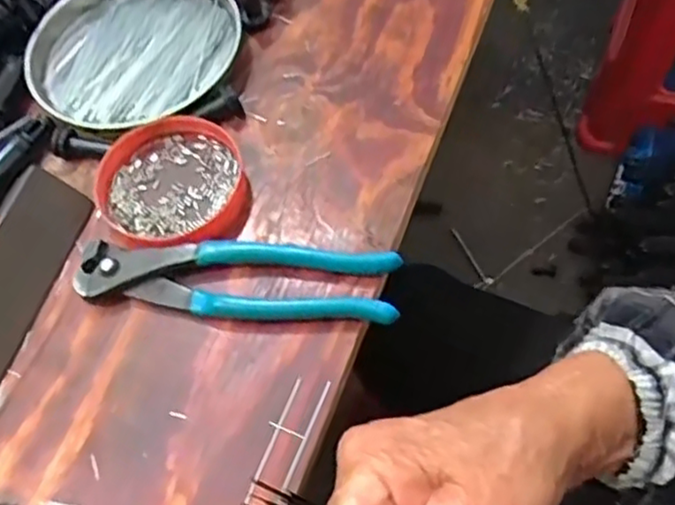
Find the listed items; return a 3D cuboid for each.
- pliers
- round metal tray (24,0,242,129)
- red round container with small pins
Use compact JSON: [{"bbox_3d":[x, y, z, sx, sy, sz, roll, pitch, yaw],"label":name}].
[{"bbox_3d":[-0.053,0.013,0.344,0.163,0.019,0.040,1,62,10],"label":"pliers"},{"bbox_3d":[-0.133,-0.136,0.439,0.132,0.021,0.128,-4,61,7],"label":"round metal tray"},{"bbox_3d":[-0.093,-0.040,0.381,0.080,0.015,0.082,-1,61,1],"label":"red round container with small pins"}]

